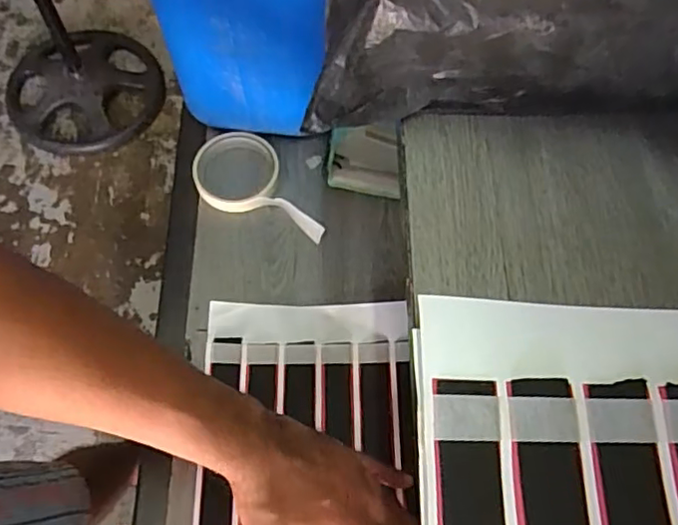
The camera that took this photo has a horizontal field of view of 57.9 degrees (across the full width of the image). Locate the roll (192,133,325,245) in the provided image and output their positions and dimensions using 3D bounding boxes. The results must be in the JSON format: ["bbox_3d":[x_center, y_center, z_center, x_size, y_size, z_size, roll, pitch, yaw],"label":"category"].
[{"bbox_3d":[-0.079,-0.089,0.655,0.157,0.028,0.094,19,66,6],"label":"roll"}]

